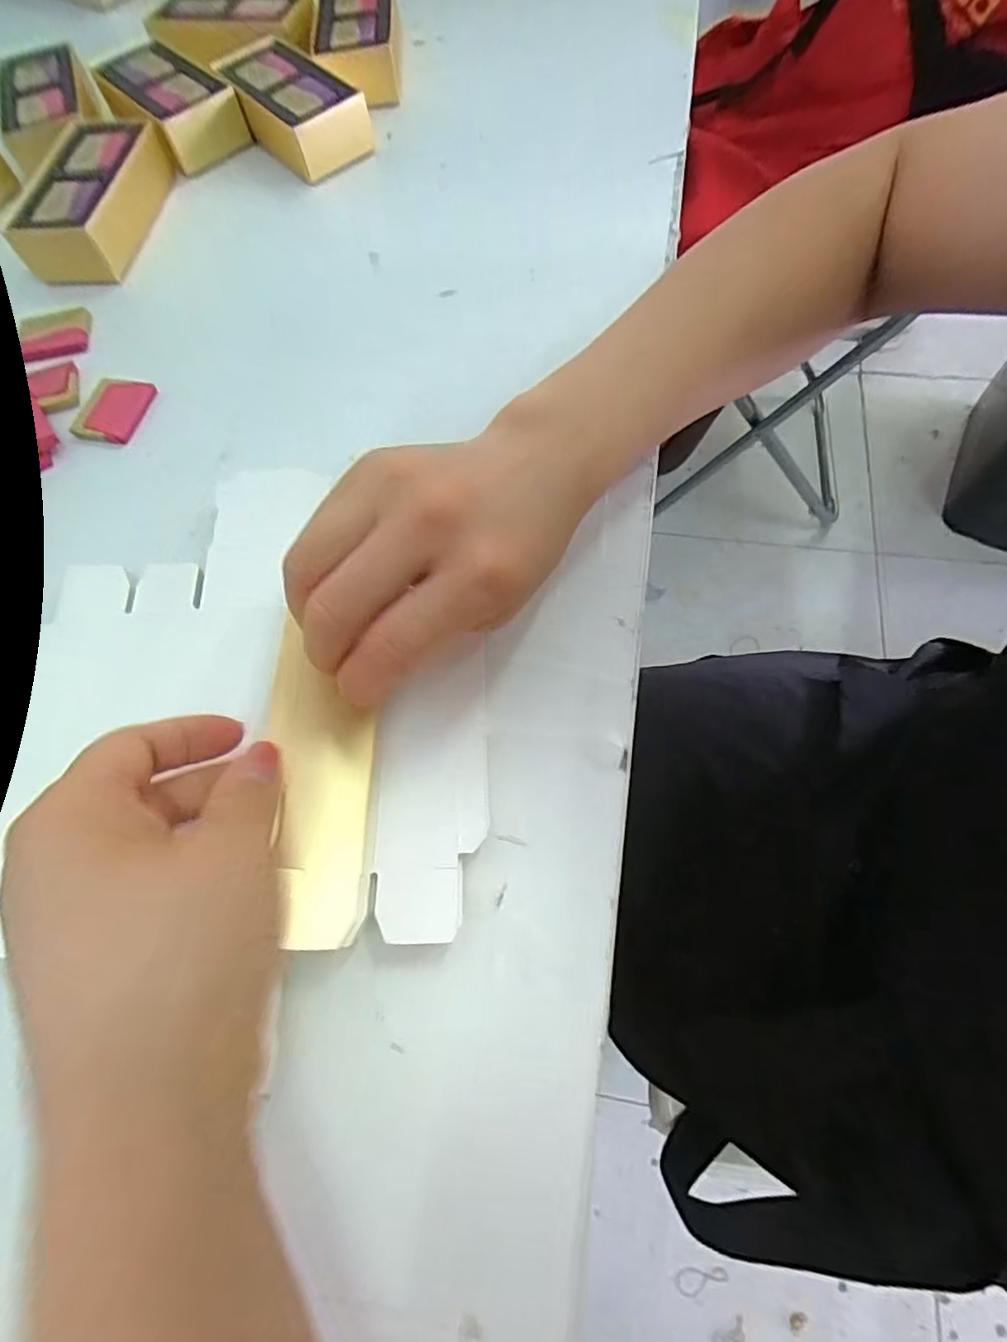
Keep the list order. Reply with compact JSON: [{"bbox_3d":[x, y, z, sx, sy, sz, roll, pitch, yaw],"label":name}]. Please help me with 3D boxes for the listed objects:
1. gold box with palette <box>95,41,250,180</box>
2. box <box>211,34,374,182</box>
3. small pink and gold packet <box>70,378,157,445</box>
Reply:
[{"bbox_3d":[-0.231,-0.395,0.417,0.058,0.034,0.117,-38,69,-14],"label":"gold box with palette"},{"bbox_3d":[-0.142,-0.383,0.407,0.057,0.033,0.117,-38,69,-13],"label":"box"},{"bbox_3d":[-0.211,-0.142,0.325,0.033,0.008,0.041,9,68,8],"label":"small pink and gold packet"}]

